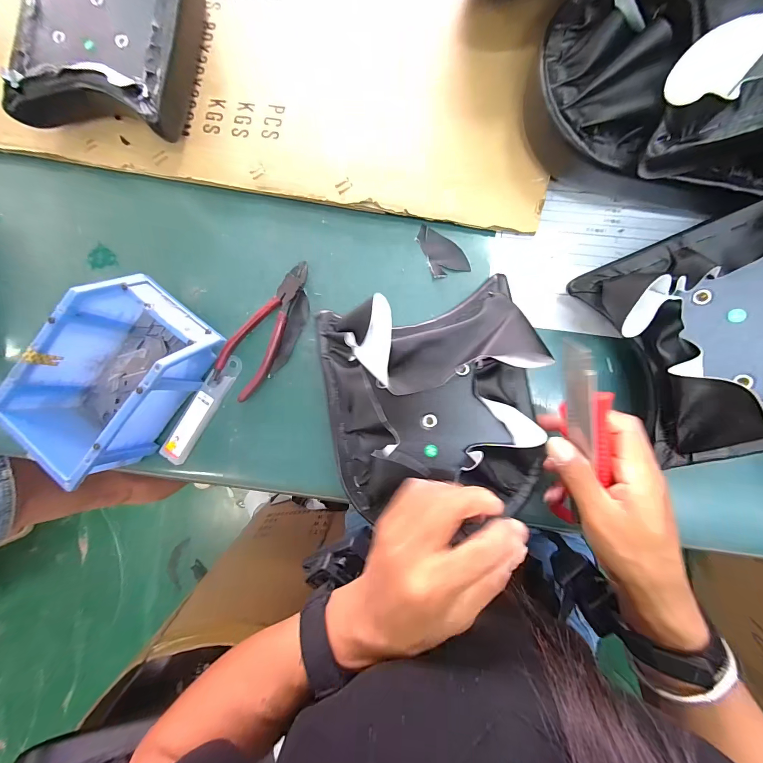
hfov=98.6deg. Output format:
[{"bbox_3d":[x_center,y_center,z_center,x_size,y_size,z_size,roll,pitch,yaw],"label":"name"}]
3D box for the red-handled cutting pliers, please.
[{"bbox_3d":[-0.119,-0.055,0.346,0.050,0.013,0.152,35,93,6],"label":"red-handled cutting pliers"}]

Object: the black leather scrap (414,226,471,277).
[{"bbox_3d":[0.061,-0.133,0.334,0.037,0.004,0.058,-25,86,5],"label":"black leather scrap"}]

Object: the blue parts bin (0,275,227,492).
[{"bbox_3d":[-0.266,0.001,0.328,0.115,0.074,0.198,37,93,6],"label":"blue parts bin"}]

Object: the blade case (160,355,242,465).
[{"bbox_3d":[-0.191,0.029,0.349,0.027,0.012,0.125,30,92,6],"label":"blade case"}]

